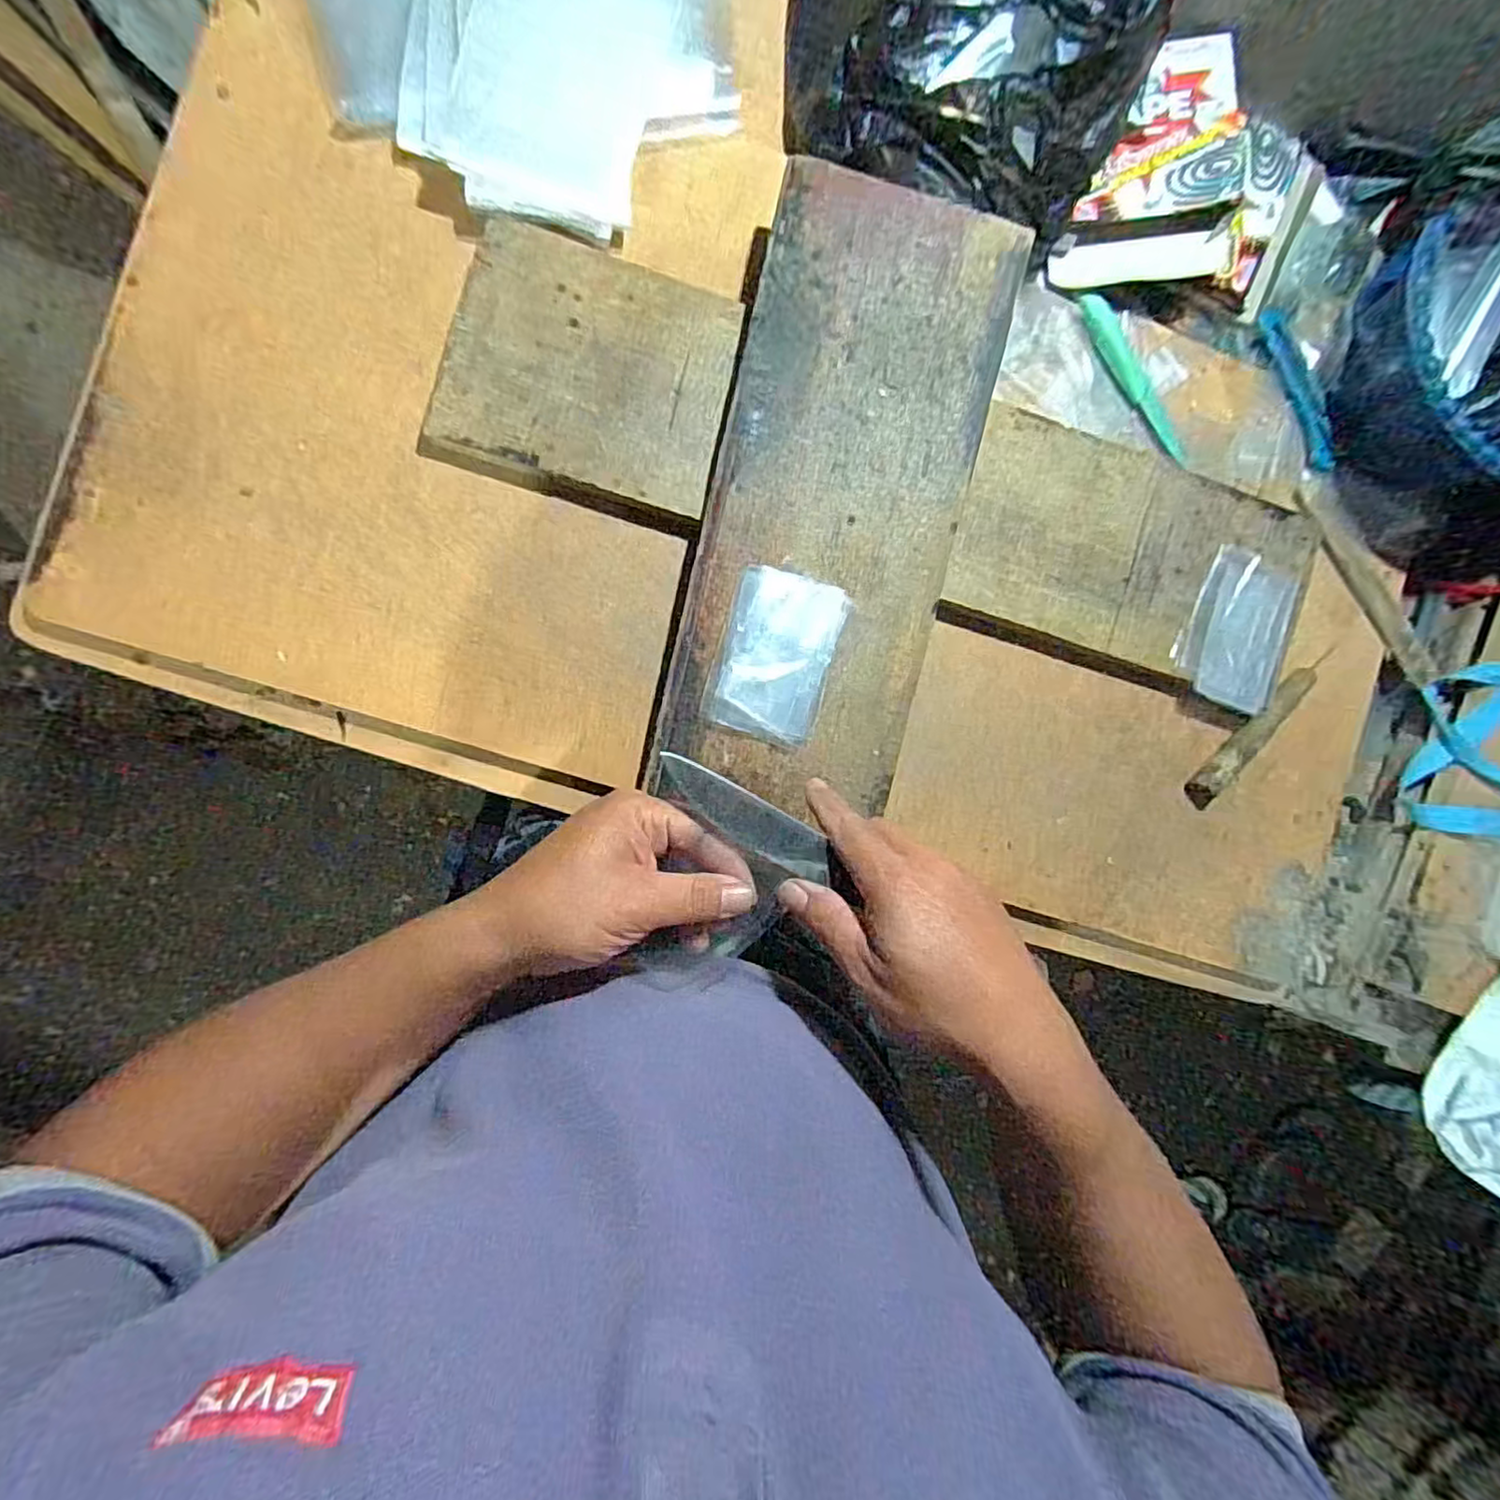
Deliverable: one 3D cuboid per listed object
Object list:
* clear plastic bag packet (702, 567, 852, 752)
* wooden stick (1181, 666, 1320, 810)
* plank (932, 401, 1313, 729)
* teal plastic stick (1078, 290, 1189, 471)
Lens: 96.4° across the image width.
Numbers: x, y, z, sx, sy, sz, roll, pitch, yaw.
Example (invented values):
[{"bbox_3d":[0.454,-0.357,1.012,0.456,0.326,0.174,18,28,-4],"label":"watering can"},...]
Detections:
[{"bbox_3d":[0.020,-0.068,0.483,0.080,0.008,0.118,15,91,-8],"label":"clear plastic bag packet"},{"bbox_3d":[0.427,-0.012,0.566,0.028,0.022,0.148,41,87,-8],"label":"wooden stick"},{"bbox_3d":[0.306,-0.151,0.548,0.289,0.020,0.179,17,91,-8],"label":"plank"},{"bbox_3d":[0.314,-0.301,0.548,0.024,0.006,0.154,-33,97,-5],"label":"teal plastic stick"}]

